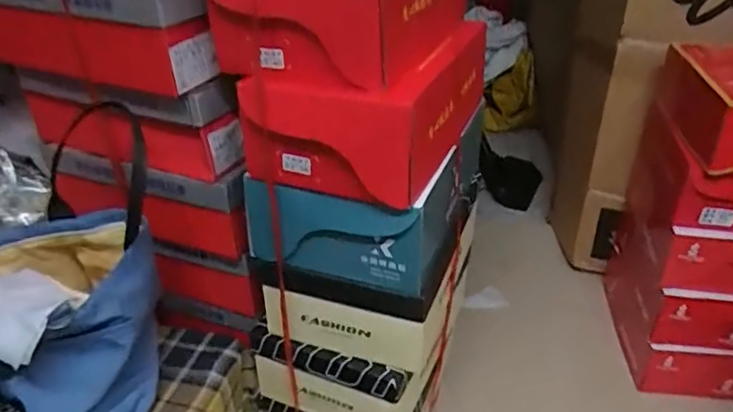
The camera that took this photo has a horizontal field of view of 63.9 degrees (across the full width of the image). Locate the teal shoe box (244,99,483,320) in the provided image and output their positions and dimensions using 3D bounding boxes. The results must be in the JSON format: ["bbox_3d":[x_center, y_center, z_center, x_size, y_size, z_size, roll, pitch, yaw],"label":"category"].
[{"bbox_3d":[0.009,-0.015,0.763,0.229,0.151,0.273,12,34,20],"label":"teal shoe box"}]

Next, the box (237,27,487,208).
[{"bbox_3d":[0.008,-0.118,0.671,0.183,0.114,0.260,12,34,20],"label":"box"}]

